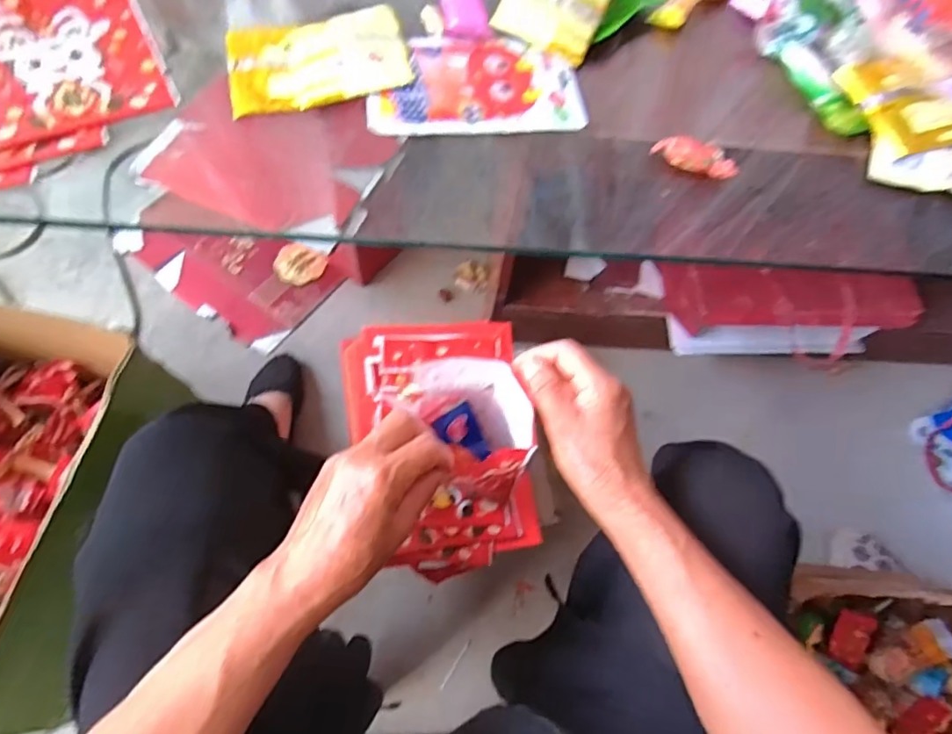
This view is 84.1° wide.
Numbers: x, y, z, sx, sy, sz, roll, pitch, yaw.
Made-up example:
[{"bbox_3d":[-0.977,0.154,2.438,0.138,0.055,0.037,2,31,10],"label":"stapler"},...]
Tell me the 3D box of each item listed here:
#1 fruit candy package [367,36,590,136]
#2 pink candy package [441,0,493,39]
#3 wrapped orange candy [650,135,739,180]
[{"bbox_3d":[0.000,-0.256,0.474,0.187,0.013,0.114,-4,66,-5],"label":"fruit candy package"},{"bbox_3d":[-0.013,-0.351,0.505,0.042,0.009,0.092,-9,67,-7],"label":"pink candy package"},{"bbox_3d":[0.187,-0.179,0.449,0.070,0.020,0.017,25,67,8],"label":"wrapped orange candy"}]

